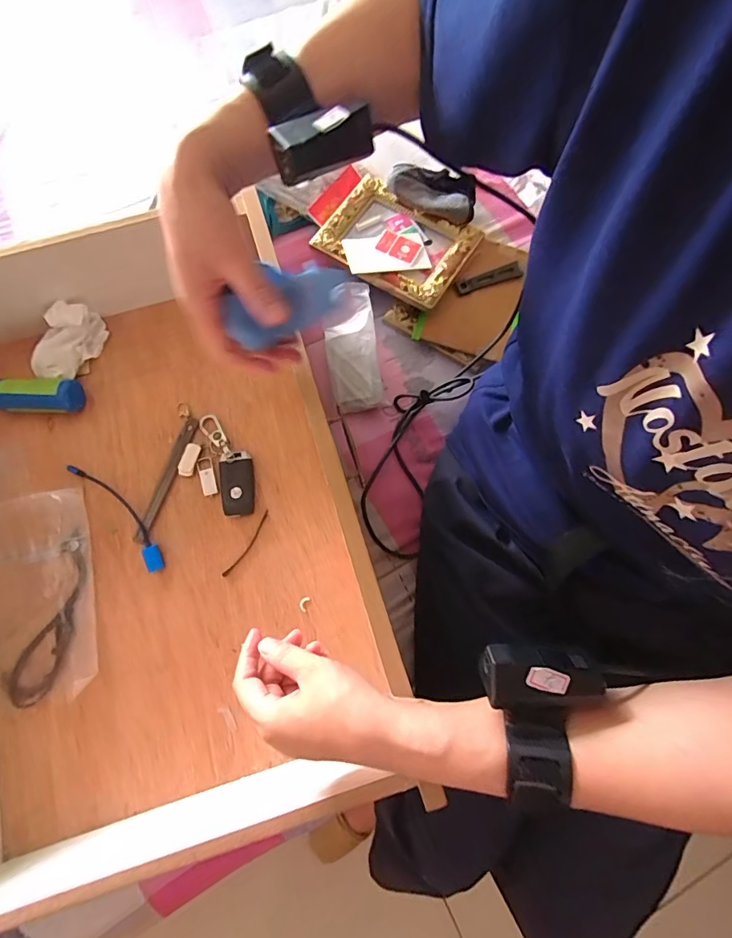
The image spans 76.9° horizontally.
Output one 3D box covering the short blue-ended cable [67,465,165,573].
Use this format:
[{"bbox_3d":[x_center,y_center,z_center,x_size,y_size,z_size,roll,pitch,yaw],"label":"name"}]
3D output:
[{"bbox_3d":[-0.269,0.046,0.499,0.024,0.012,0.158,-42,79,-11],"label":"short blue-ended cable"}]

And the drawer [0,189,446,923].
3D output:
[{"bbox_3d":[-0.243,0.043,0.447,0.422,0.120,0.565,-12,75,-4],"label":"drawer"}]

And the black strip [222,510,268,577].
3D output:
[{"bbox_3d":[-0.128,0.082,0.500,0.010,0.005,0.082,31,77,8],"label":"black strip"}]

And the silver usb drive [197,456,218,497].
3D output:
[{"bbox_3d":[-0.176,0.007,0.511,0.016,0.005,0.045,-18,76,-5],"label":"silver usb drive"}]

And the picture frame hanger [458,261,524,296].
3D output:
[{"bbox_3d":[0.163,-0.253,0.612,0.094,0.005,0.021,-20,91,-9],"label":"picture frame hanger"}]

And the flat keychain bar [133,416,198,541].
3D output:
[{"bbox_3d":[-0.220,0.012,0.510,0.016,0.006,0.145,21,78,4],"label":"flat keychain bar"}]

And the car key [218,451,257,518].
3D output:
[{"bbox_3d":[-0.140,0.017,0.505,0.037,0.020,0.069,-5,75,-2],"label":"car key"}]

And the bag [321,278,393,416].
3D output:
[{"bbox_3d":[-0.017,-0.151,0.570,0.064,0.032,0.153,-10,72,-4],"label":"bag"}]

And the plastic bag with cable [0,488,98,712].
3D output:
[{"bbox_3d":[-0.341,0.128,0.475,0.110,0.017,0.209,-15,76,-4],"label":"plastic bag with cable"}]

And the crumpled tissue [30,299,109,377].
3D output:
[{"bbox_3d":[-0.347,-0.149,0.535,0.052,0.043,0.095,27,73,8],"label":"crumpled tissue"}]

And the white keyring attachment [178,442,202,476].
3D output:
[{"bbox_3d":[-0.198,-0.010,0.516,0.017,0.005,0.038,11,75,3],"label":"white keyring attachment"}]

